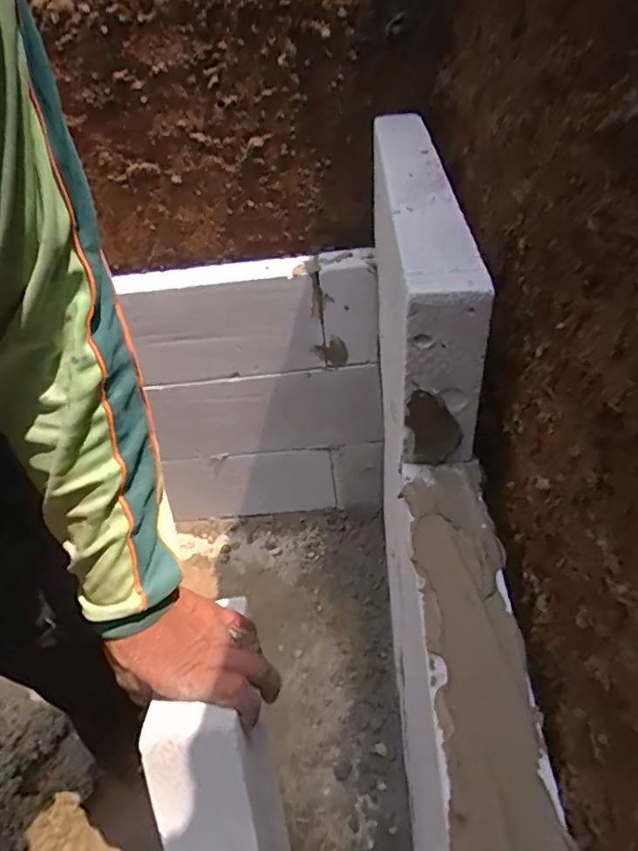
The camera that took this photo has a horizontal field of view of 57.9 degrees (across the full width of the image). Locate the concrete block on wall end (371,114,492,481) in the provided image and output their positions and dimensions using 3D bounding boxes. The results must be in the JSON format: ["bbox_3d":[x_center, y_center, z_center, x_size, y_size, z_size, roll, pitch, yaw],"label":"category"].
[{"bbox_3d":[0.124,-0.223,0.758,0.073,0.203,0.569,-3,41,4],"label":"concrete block on wall end"}]

